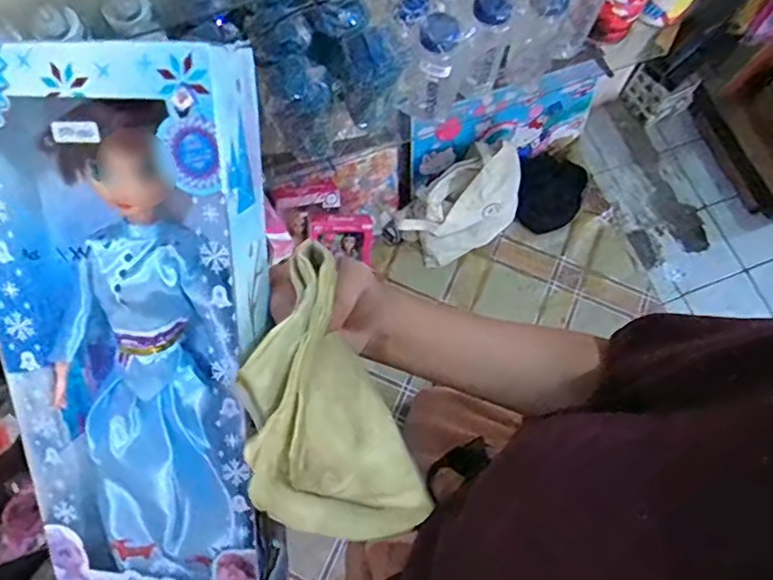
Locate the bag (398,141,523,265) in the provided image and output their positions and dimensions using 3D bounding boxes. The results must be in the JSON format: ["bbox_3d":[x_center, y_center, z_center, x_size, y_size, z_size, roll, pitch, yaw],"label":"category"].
[{"bbox_3d":[0.204,-0.193,1.444,0.314,0.233,0.151,-39,77,-13],"label":"bag"}]

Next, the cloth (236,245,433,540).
[{"bbox_3d":[-0.020,0.071,0.303,0.032,0.156,0.104,-3,50,22],"label":"cloth"}]

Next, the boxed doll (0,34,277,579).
[{"bbox_3d":[-0.124,0.041,0.301,0.127,0.060,0.308,2,110,-1],"label":"boxed doll"}]

